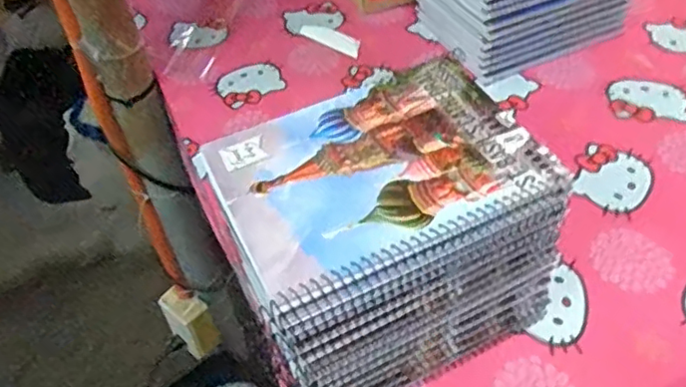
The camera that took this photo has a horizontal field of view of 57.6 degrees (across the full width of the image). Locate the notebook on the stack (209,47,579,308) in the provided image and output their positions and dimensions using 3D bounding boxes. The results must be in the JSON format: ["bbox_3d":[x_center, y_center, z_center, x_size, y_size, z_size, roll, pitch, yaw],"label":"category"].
[{"bbox_3d":[0.021,-0.021,0.408,0.197,0.008,0.147,-21,49,-13],"label":"notebook on the stack"}]

